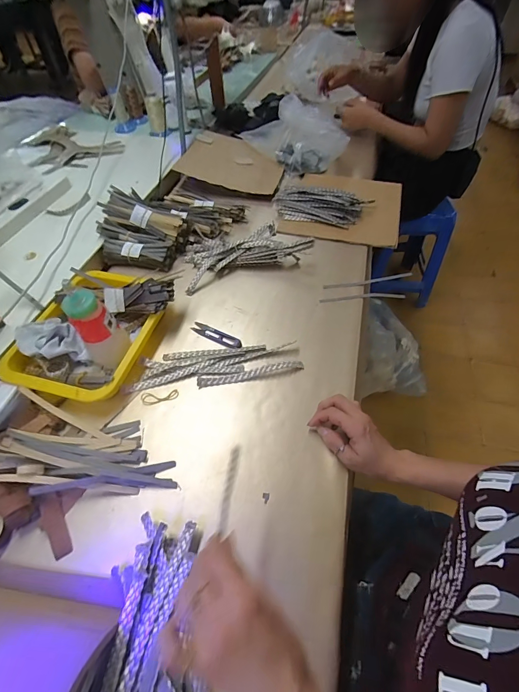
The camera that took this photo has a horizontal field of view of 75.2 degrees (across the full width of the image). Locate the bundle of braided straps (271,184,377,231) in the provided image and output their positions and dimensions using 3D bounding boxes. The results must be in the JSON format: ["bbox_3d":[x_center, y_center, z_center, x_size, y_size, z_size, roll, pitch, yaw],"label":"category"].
[{"bbox_3d":[0.143,-0.340,0.795,0.219,0.046,0.111,16,54,12],"label":"bundle of braided straps"}]

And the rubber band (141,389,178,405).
[{"bbox_3d":[-0.153,0.079,0.518,0.057,0.004,0.020,-7,53,-5],"label":"rubber band"}]

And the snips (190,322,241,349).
[{"bbox_3d":[-0.075,-0.019,0.589,0.099,0.006,0.022,24,57,18],"label":"snips"}]

